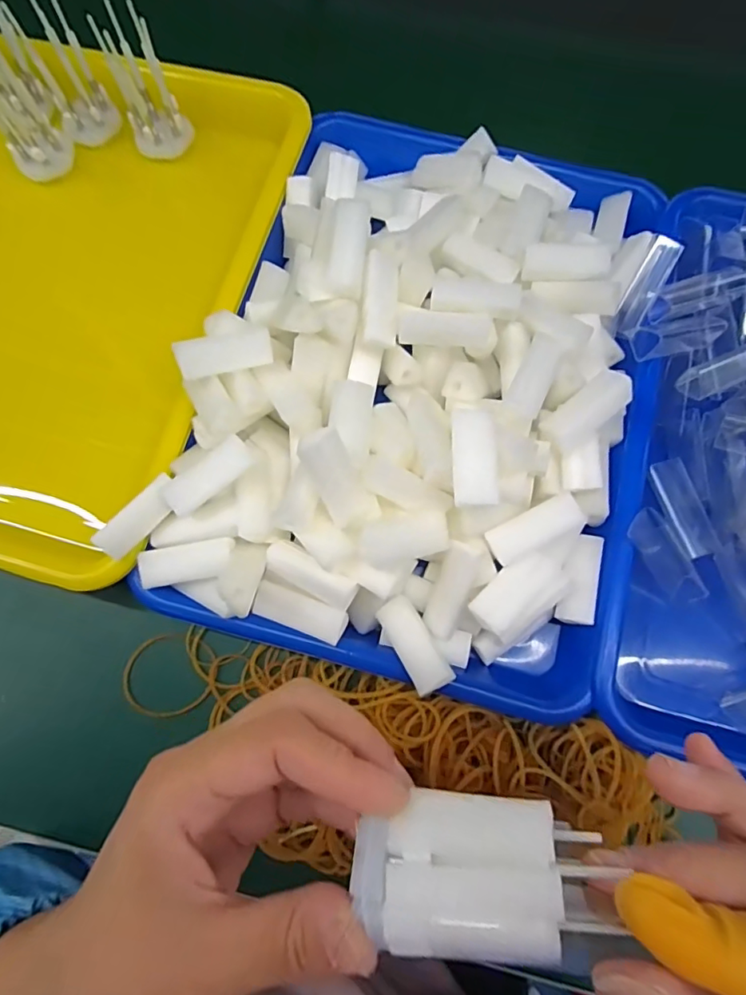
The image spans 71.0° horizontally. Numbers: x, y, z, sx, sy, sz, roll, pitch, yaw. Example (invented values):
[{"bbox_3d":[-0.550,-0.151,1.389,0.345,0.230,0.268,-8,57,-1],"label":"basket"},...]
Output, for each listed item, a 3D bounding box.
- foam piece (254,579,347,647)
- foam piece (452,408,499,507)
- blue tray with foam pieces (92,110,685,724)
[{"bbox_3d":[-0.035,0.056,0.256,0.045,0.012,0.019,20,99,9],"label":"foam piece"},{"bbox_3d":[0.046,-0.017,0.238,0.020,0.013,0.043,0,74,1],"label":"foam piece"},{"bbox_3d":[0.031,-0.076,0.276,0.235,0.049,0.327,16,75,5],"label":"blue tray with foam pieces"}]

